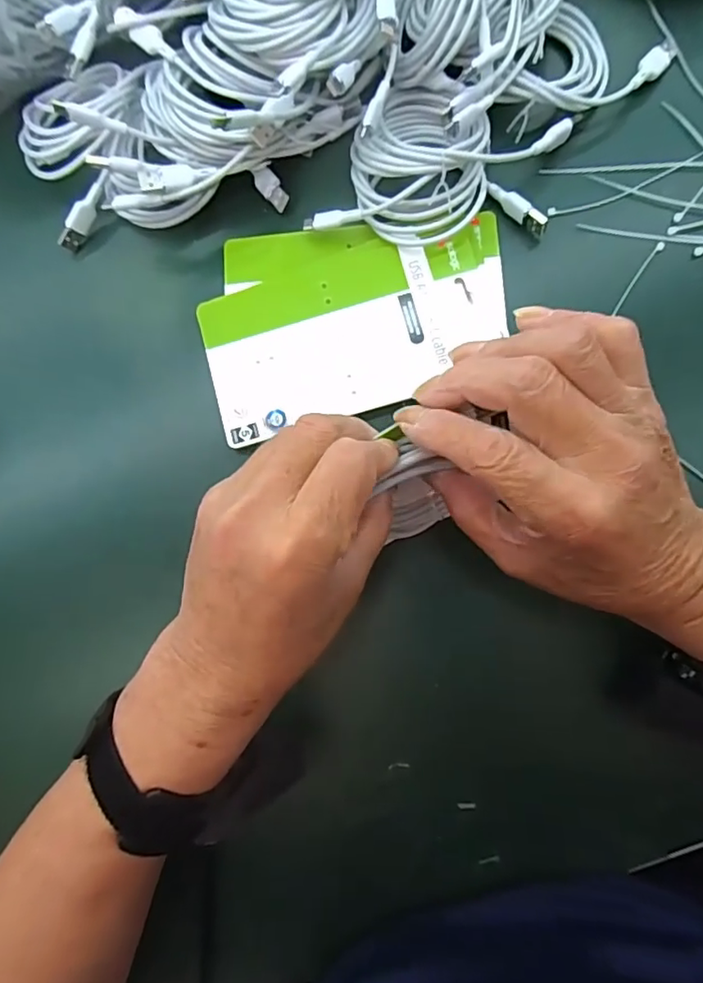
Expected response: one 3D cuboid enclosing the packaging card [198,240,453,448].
[{"bbox_3d":[-0.017,-0.096,0.356,0.147,0.006,0.102,-14,82,2],"label":"packaging card"}]

